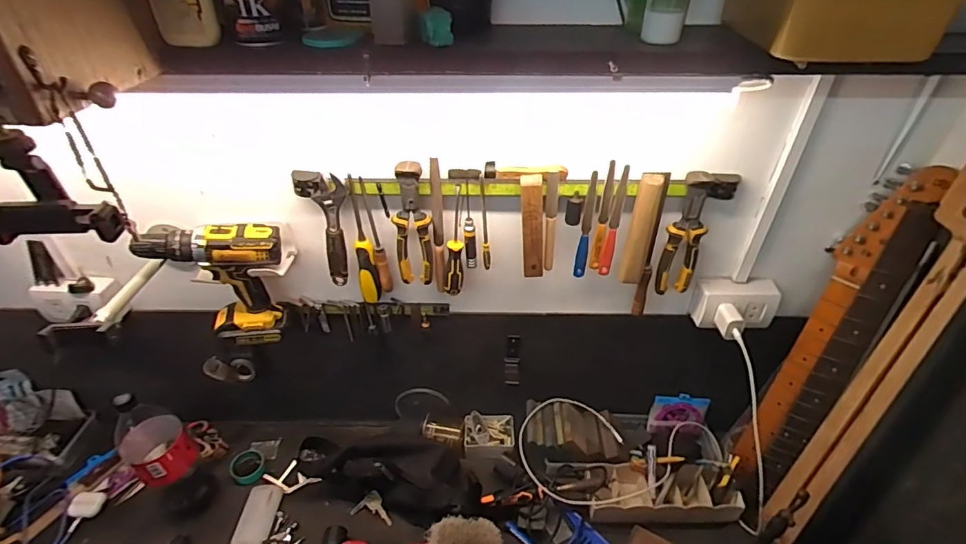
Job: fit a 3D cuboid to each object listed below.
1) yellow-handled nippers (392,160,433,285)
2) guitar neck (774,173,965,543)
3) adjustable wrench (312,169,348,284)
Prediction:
[{"bbox_3d":[-0.109,-0.068,0.735,0.054,0.210,0.023,-4,37,-6],"label":"yellow-handled nippers"},{"bbox_3d":[0.548,0.123,0.651,0.025,0.782,0.092,-8,35,-20],"label":"guitar neck"},{"bbox_3d":[-0.226,-0.057,0.750,0.049,0.184,0.013,-7,38,-9],"label":"adjustable wrench"}]

